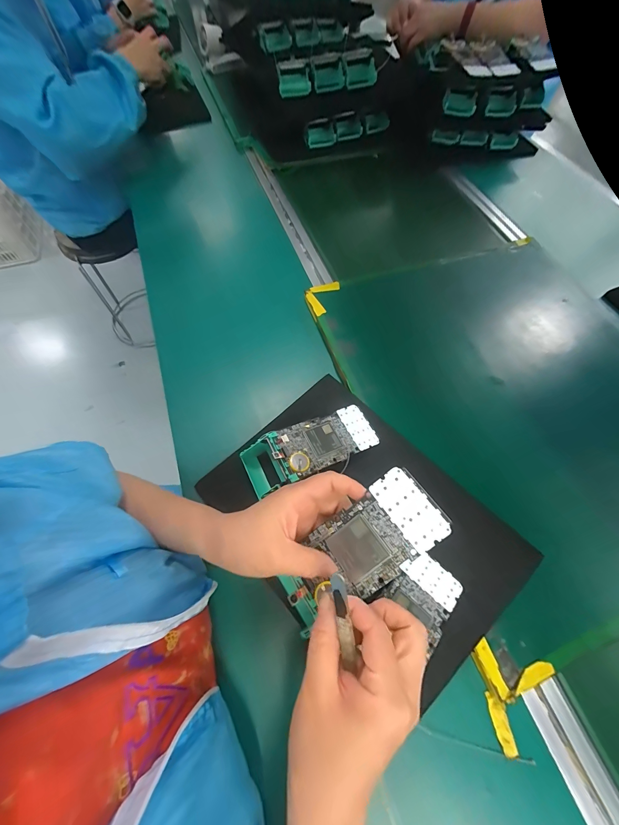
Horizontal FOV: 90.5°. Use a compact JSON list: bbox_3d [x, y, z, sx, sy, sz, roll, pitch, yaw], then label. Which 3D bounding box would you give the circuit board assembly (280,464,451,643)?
[{"bbox_3d":[0.041,0.115,0.258,0.147,0.010,0.064,-41,70,4],"label":"circuit board assembly"}]

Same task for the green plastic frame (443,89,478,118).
[{"bbox_3d":[0.354,-0.729,0.725,0.074,0.036,0.030,19,66,9],"label":"green plastic frame"}]

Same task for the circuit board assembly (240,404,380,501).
[{"bbox_3d":[0.003,0.045,0.398,0.174,0.058,0.069,-22,66,-10],"label":"circuit board assembly"}]

